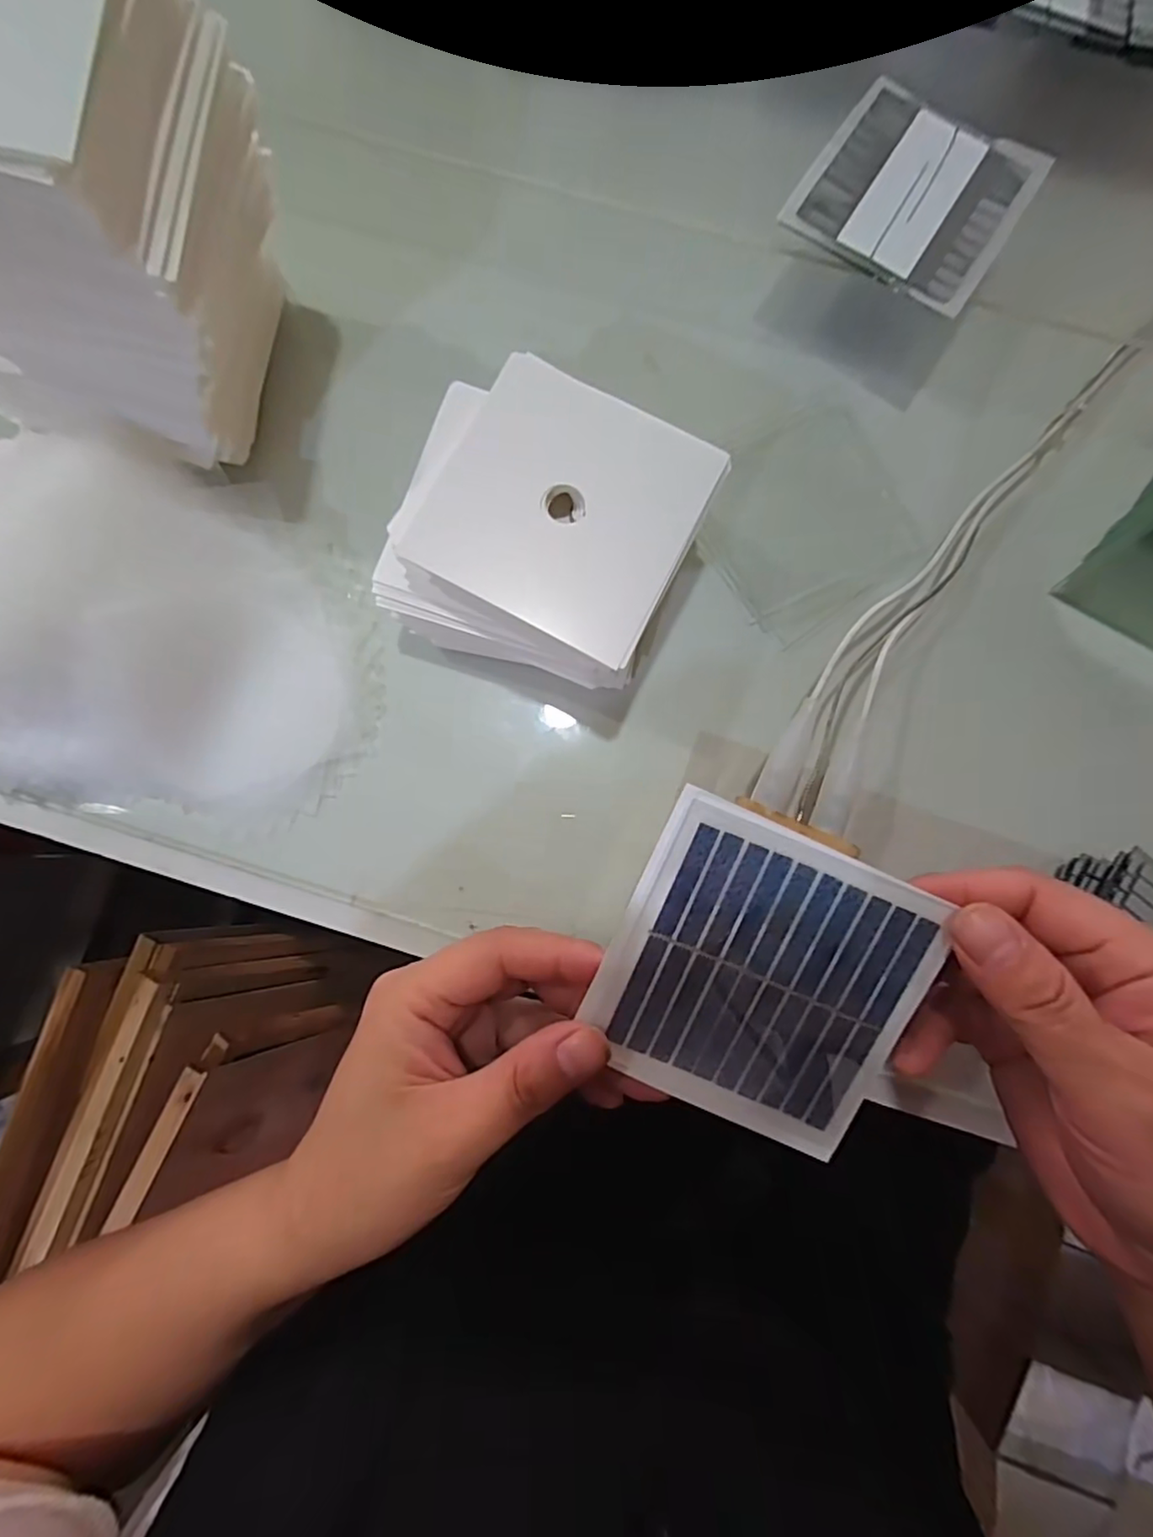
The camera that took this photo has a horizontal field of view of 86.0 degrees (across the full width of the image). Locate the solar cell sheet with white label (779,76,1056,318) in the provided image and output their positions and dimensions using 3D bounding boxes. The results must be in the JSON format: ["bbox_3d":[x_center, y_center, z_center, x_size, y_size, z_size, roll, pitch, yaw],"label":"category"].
[{"bbox_3d":[0.153,-0.259,0.278,0.089,0.008,0.086,33,84,3],"label":"solar cell sheet with white label"}]

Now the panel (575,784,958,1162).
[{"bbox_3d":[0.059,0.067,0.197,0.094,0.004,0.095,24,100,0],"label":"panel"}]

